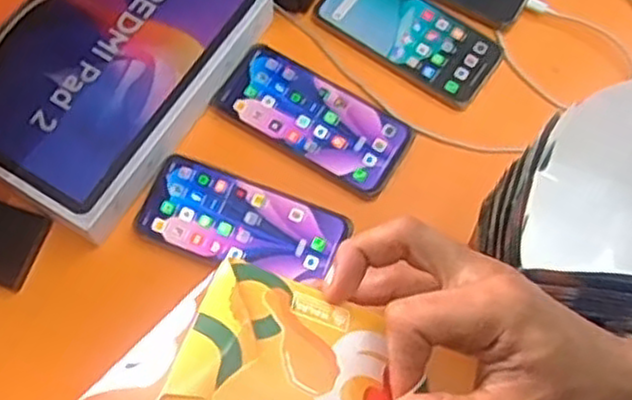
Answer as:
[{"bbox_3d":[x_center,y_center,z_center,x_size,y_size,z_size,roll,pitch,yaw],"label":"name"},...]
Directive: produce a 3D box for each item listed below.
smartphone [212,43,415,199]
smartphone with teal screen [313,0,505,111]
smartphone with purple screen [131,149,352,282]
[{"bbox_3d":[-0.001,-0.072,0.644,0.162,0.012,0.078,31,71,10],"label":"smartphone"},{"bbox_3d":[0.085,-0.155,0.673,0.164,0.015,0.076,34,71,11],"label":"smartphone with teal screen"},{"bbox_3d":[-0.061,0.019,0.613,0.163,0.011,0.075,18,69,6],"label":"smartphone with purple screen"}]

